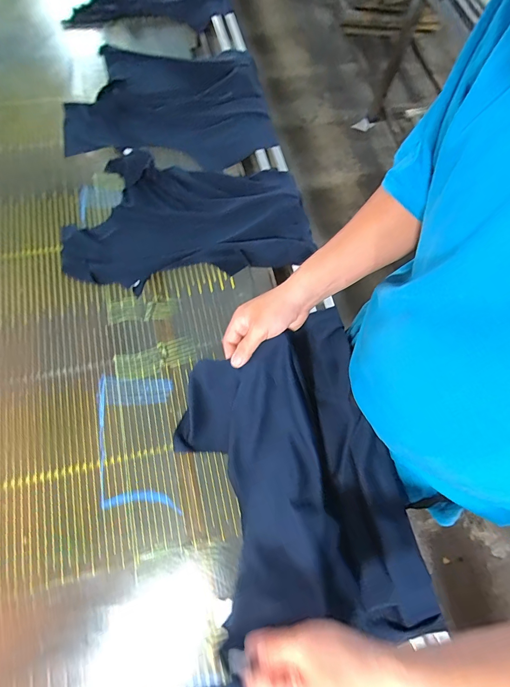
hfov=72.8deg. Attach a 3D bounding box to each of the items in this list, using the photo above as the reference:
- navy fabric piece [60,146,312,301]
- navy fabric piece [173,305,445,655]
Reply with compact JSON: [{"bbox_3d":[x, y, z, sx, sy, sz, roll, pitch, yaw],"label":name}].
[{"bbox_3d":[-0.136,-0.253,0.654,0.442,0.049,0.294,-11,72,-6],"label":"navy fabric piece"},{"bbox_3d":[0.056,0.178,0.475,0.283,0.115,0.427,-13,72,-7],"label":"navy fabric piece"}]

